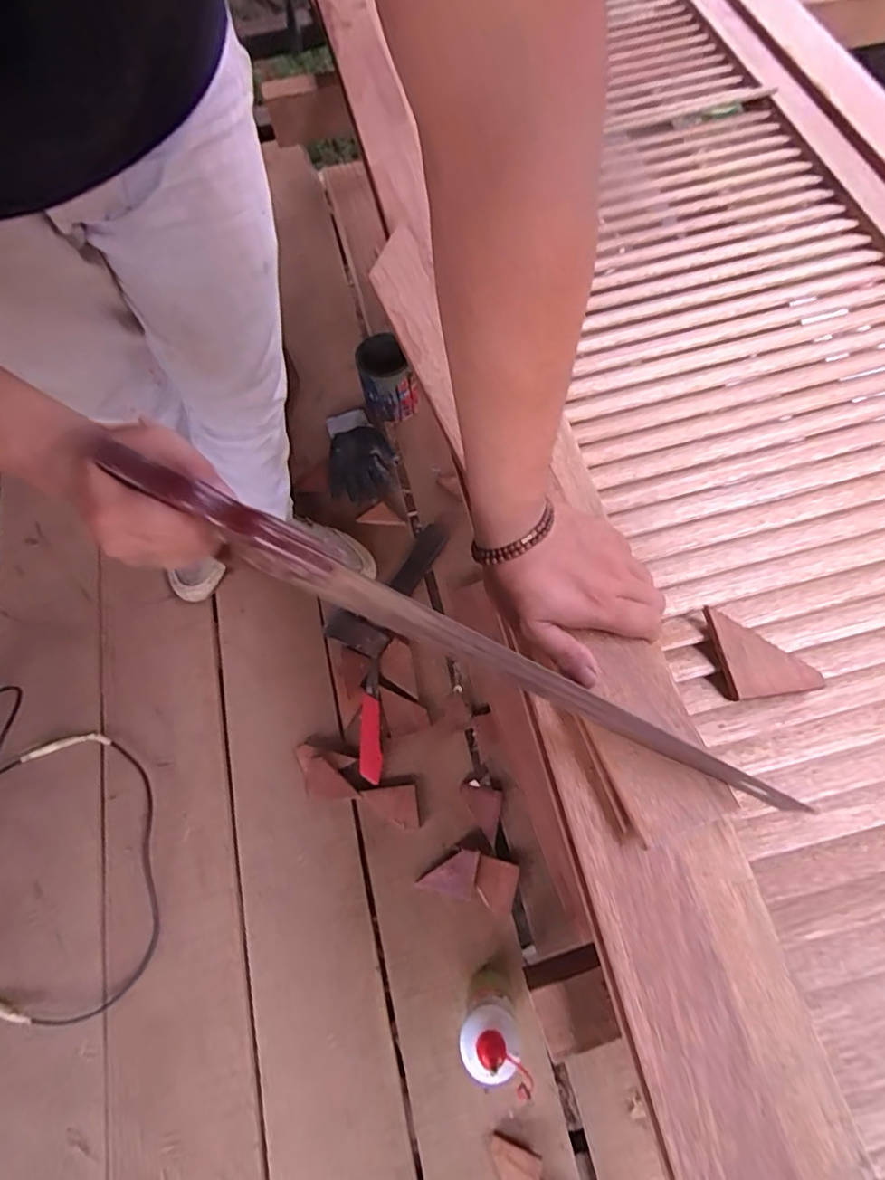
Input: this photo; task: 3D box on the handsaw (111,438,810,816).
[{"bbox_3d":[0.004,0.032,0.359,0.439,0.081,0.018,27,66,-2],"label":"handsaw"}]

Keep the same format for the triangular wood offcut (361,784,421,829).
[{"bbox_3d":[-0.079,0.332,0.865,0.082,0.006,0.063,-9,67,0],"label":"triangular wood offcut"}]

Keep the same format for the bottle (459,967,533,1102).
[{"bbox_3d":[0.052,0.504,0.667,0.068,0.214,0.073,0,64,3],"label":"bottle"}]

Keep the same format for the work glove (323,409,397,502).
[{"bbox_3d":[-0.162,-0.269,1.135,0.126,0.020,0.221,-8,67,0],"label":"work glove"}]

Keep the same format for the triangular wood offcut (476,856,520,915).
[{"bbox_3d":[0.075,0.419,0.813,0.056,0.009,0.063,13,69,9],"label":"triangular wood offcut"}]

